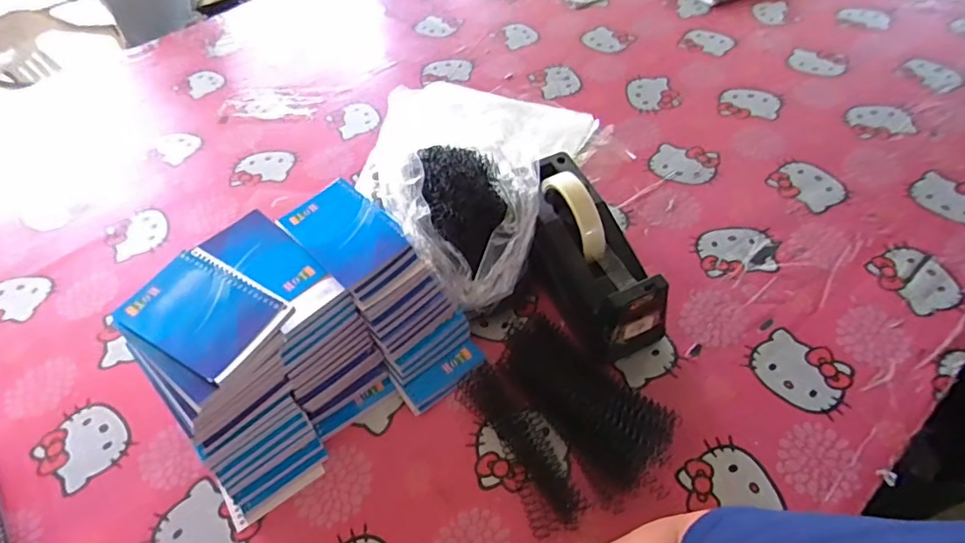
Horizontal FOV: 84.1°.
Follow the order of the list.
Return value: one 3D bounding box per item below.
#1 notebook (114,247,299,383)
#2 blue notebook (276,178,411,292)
[{"bbox_3d":[-0.234,0.031,0.445,0.134,0.007,0.082,25,58,22],"label":"notebook"},{"bbox_3d":[-0.134,-0.041,0.518,0.078,0.014,0.130,-38,58,-23],"label":"blue notebook"}]

